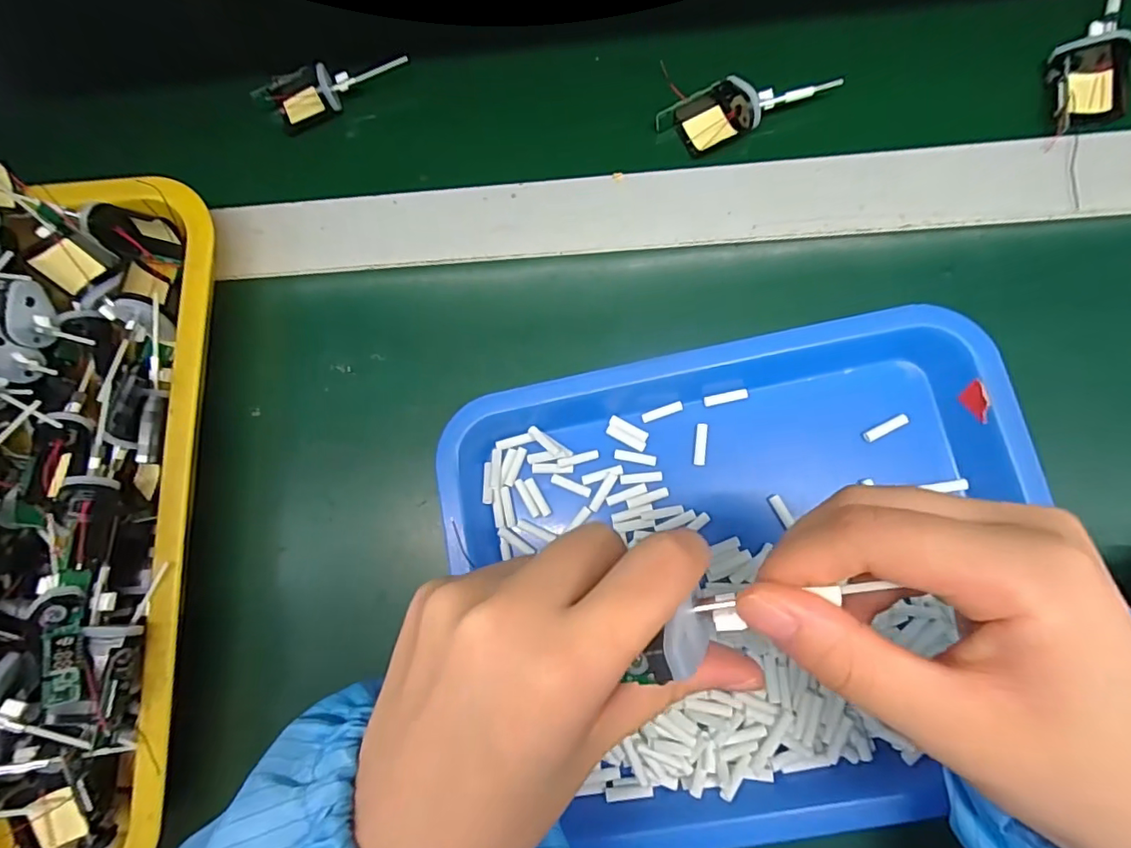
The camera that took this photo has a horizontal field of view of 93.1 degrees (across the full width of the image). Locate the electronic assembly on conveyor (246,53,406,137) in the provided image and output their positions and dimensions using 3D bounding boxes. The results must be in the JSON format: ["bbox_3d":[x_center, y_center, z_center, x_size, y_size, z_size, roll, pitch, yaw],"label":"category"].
[{"bbox_3d":[-0.154,-0.222,0.353,0.099,0.026,0.035,-12,82,3],"label":"electronic assembly on conveyor"}]

